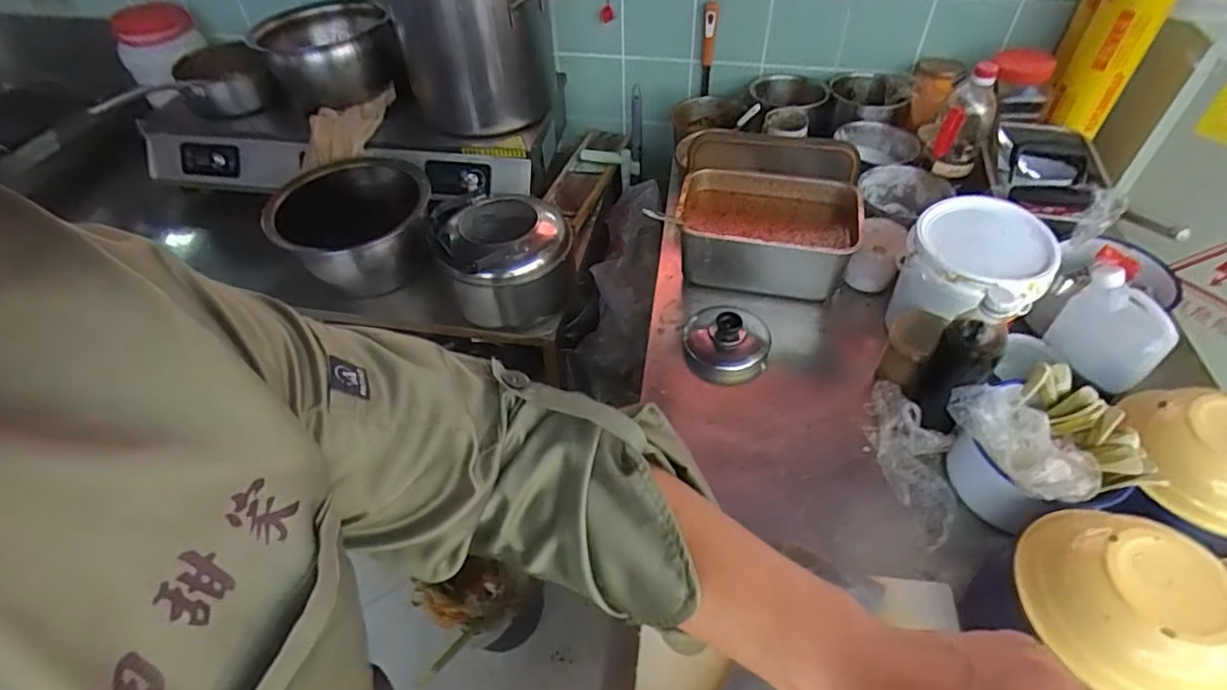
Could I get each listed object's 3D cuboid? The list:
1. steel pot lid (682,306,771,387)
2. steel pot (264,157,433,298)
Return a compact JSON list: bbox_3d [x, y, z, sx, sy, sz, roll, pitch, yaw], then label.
[{"bbox_3d":[0.168,-0.010,0.907,0.122,0.053,0.134,-1,49,1],"label":"steel pot lid"},{"bbox_3d":[-0.487,-0.227,1.191,0.285,0.179,0.315,-12,49,-8],"label":"steel pot"}]

